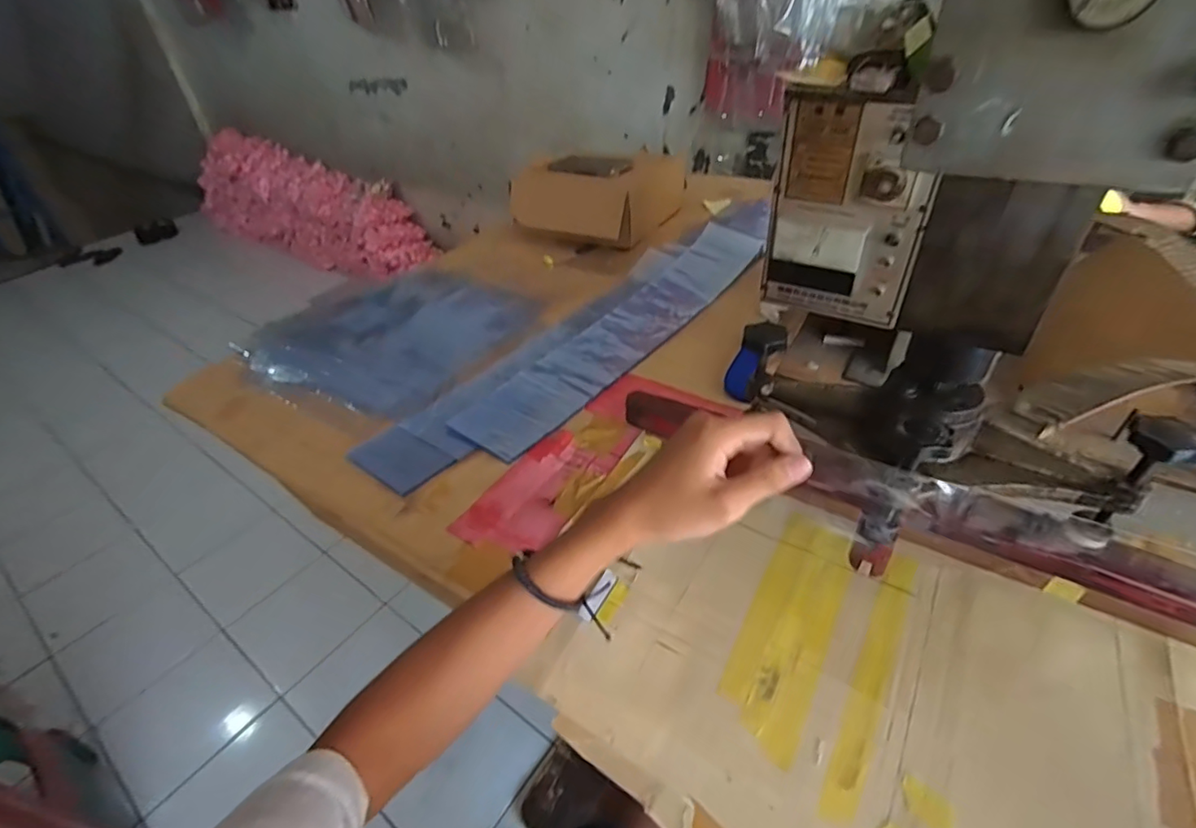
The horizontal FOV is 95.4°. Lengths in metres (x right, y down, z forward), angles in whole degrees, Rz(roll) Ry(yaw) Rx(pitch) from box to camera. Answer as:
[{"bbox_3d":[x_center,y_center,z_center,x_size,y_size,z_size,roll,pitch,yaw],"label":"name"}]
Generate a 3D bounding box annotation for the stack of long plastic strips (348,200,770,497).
[{"bbox_3d":[0.040,-0.150,0.784,0.154,0.046,0.819,25,48,31],"label":"stack of long plastic strips"}]

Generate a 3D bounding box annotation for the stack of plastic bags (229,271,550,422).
[{"bbox_3d":[-0.286,-0.125,0.807,0.323,0.035,0.365,16,41,17],"label":"stack of plastic bags"}]

